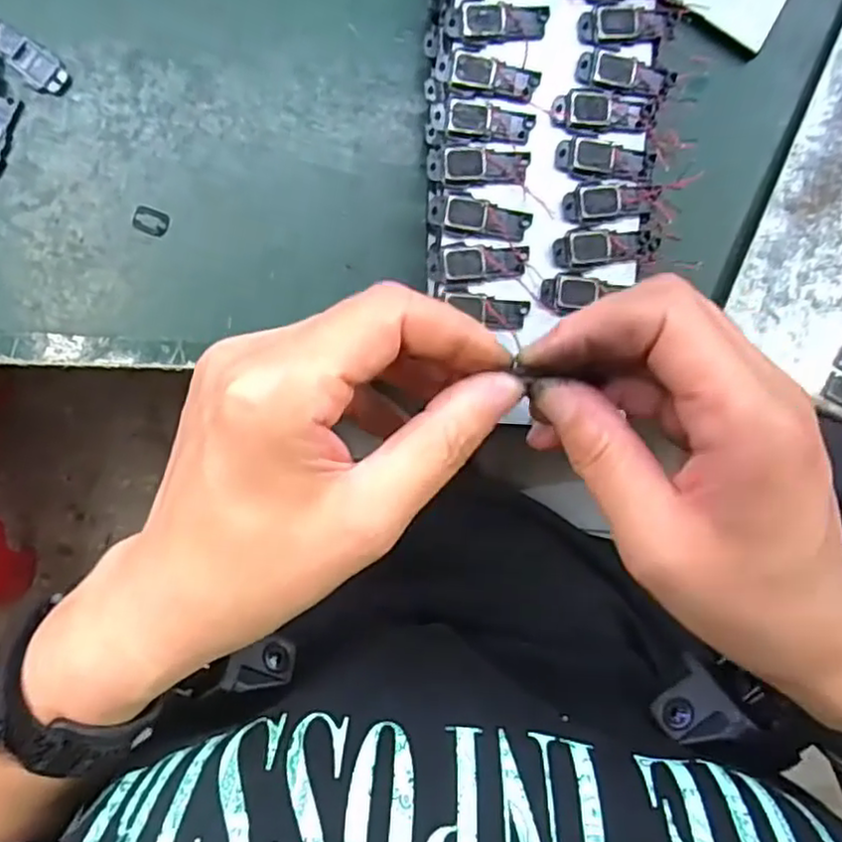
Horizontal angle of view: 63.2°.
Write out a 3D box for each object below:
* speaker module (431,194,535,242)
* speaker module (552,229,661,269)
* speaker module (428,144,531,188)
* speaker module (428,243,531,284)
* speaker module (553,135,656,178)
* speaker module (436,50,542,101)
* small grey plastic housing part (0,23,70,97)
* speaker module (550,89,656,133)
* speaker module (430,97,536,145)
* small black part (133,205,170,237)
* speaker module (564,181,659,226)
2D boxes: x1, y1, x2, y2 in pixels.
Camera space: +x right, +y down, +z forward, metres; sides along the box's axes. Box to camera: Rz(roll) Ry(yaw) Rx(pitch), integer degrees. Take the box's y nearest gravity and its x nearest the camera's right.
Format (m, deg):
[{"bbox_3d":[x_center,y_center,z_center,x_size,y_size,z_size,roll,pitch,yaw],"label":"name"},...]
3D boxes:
[{"bbox_3d":[0.024,-0.080,0.269,0.039,0.004,0.013,11,92,-6],"label":"speaker module"},{"bbox_3d":[0.075,-0.069,0.276,0.044,0.005,0.015,-5,93,-5],"label":"speaker module"},{"bbox_3d":[0.023,-0.100,0.267,0.039,0.005,0.015,0,93,-5],"label":"speaker module"},{"bbox_3d":[0.023,-0.063,0.270,0.039,0.004,0.015,-6,94,-5],"label":"speaker module"},{"bbox_3d":[0.074,-0.105,0.273,0.040,0.004,0.014,7,92,-6],"label":"speaker module"},{"bbox_3d":[0.026,-0.134,0.265,0.040,0.004,0.014,10,92,-6],"label":"speaker module"},{"bbox_3d":[-0.162,-0.150,0.284,0.033,0.004,0.015,43,89,-6],"label":"small grey plastic housing part"},{"bbox_3d":[0.073,-0.123,0.273,0.042,0.005,0.016,0,93,-5],"label":"speaker module"},{"bbox_3d":[0.024,-0.116,0.267,0.040,0.004,0.015,5,93,-5],"label":"speaker module"},{"bbox_3d":[-0.117,-0.086,0.295,0.015,0.004,0.011,20,91,-6],"label":"small black part"},{"bbox_3d":[0.076,-0.089,0.274,0.039,0.004,0.016,-11,94,-5],"label":"speaker module"}]

